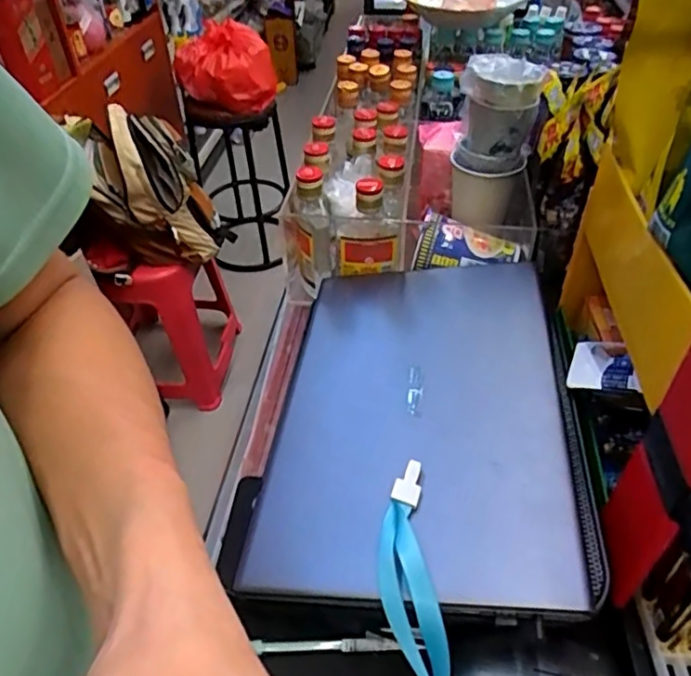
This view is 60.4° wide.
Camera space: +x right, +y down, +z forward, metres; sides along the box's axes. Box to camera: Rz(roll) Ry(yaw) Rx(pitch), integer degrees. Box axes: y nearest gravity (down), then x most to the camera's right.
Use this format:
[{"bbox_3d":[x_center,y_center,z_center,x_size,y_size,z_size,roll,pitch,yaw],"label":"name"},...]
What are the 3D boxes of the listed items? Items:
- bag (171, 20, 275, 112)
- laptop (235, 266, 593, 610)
[{"bbox_3d":[-0.339,-0.755,1.662,0.267,0.201,0.233,-10,43,-9],"label":"bag"},{"bbox_3d":[0.060,0.055,0.502,0.233,0.025,0.342,-3,42,14],"label":"laptop"}]

